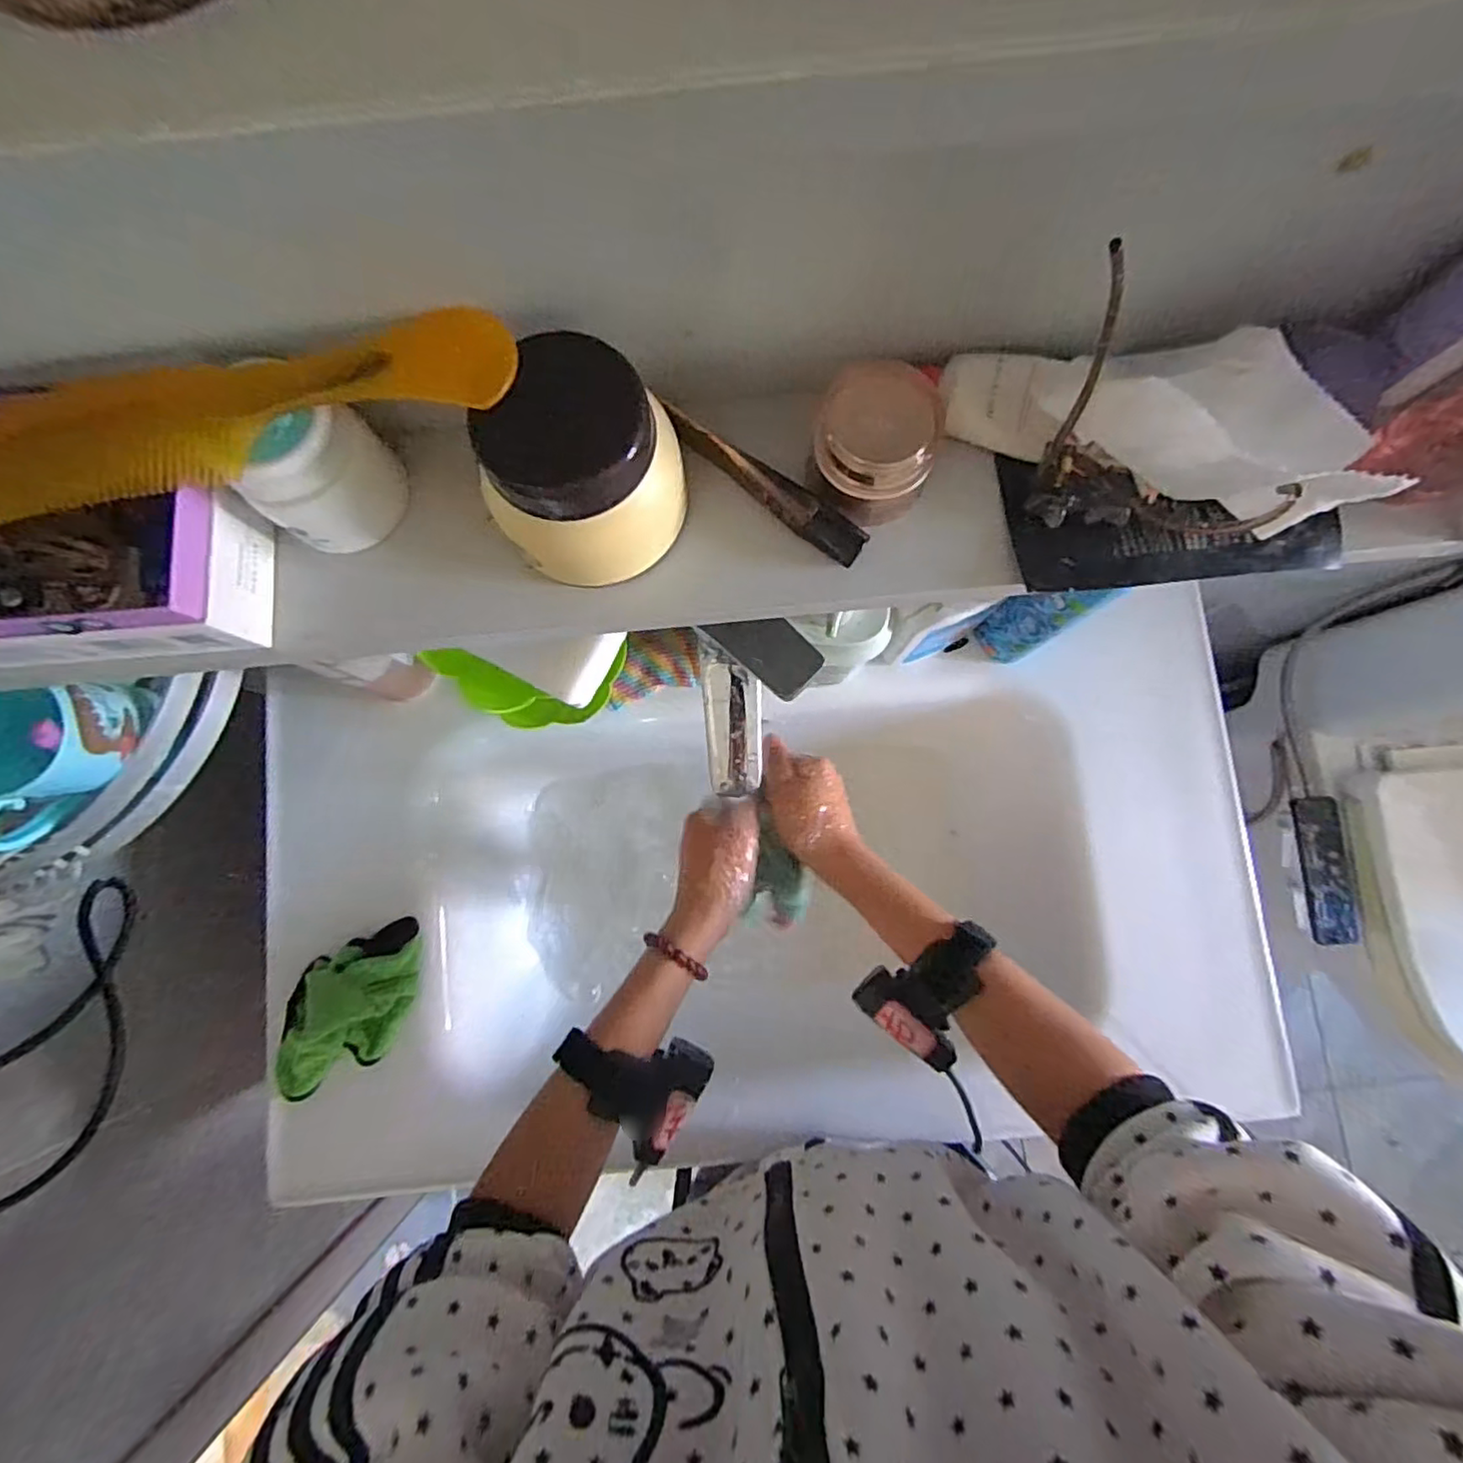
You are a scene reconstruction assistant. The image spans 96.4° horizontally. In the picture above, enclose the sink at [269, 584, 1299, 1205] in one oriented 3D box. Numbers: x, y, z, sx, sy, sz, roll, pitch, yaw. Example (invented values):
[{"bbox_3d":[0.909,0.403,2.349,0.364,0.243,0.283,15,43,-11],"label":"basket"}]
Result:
[{"bbox_3d":[0.029,0.136,0.585,0.771,0.149,0.389,-7,82,1],"label":"sink"}]

